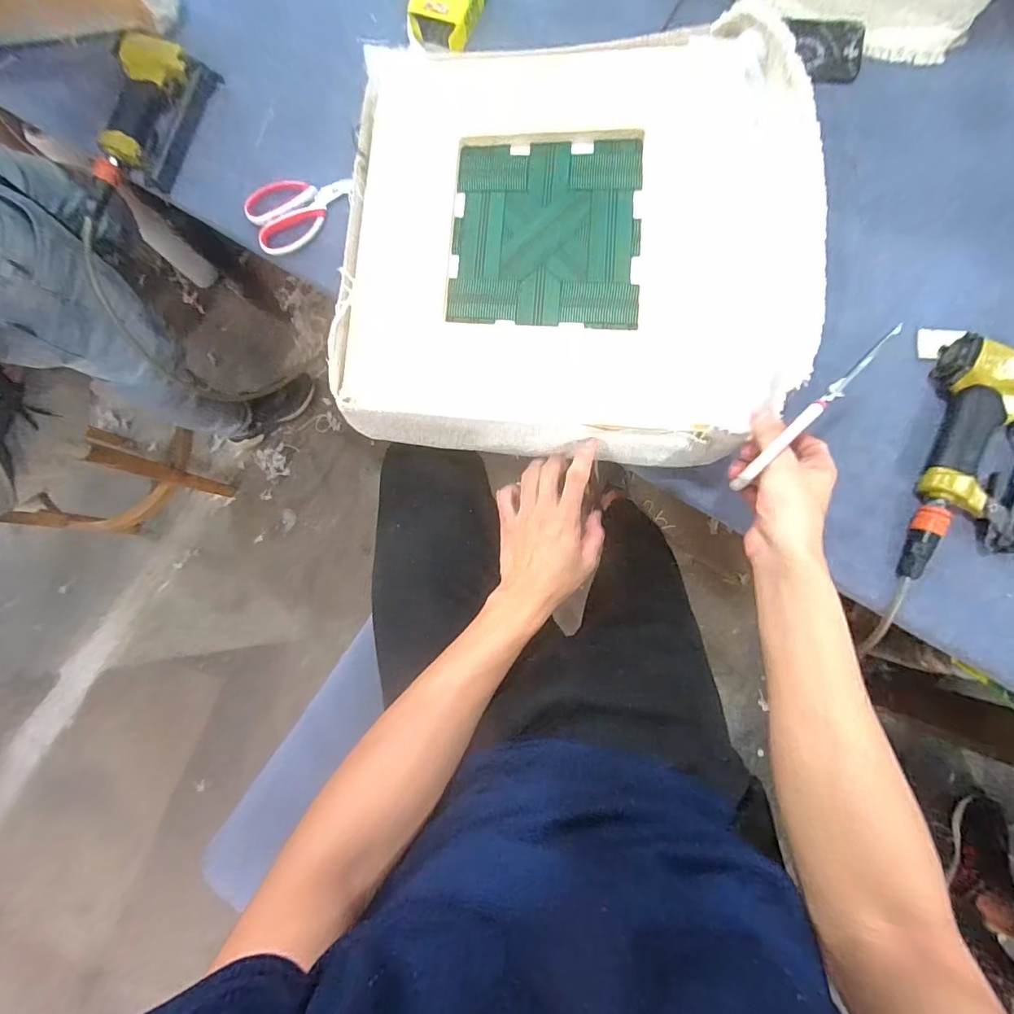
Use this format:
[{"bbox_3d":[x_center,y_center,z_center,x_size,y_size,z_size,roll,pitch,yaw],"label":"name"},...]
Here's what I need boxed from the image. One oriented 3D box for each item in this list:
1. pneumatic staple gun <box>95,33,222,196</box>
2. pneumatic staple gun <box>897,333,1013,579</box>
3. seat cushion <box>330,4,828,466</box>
[{"bbox_3d":[-0.481,-0.527,0.658,0.108,0.045,0.201,21,83,8],"label":"pneumatic staple gun"},{"bbox_3d":[0.508,-0.039,0.509,0.125,0.041,0.250,15,83,6],"label":"pneumatic staple gun"},{"bbox_3d":[0.066,-0.286,0.523,0.480,0.061,0.458,2,81,4],"label":"seat cushion"}]

